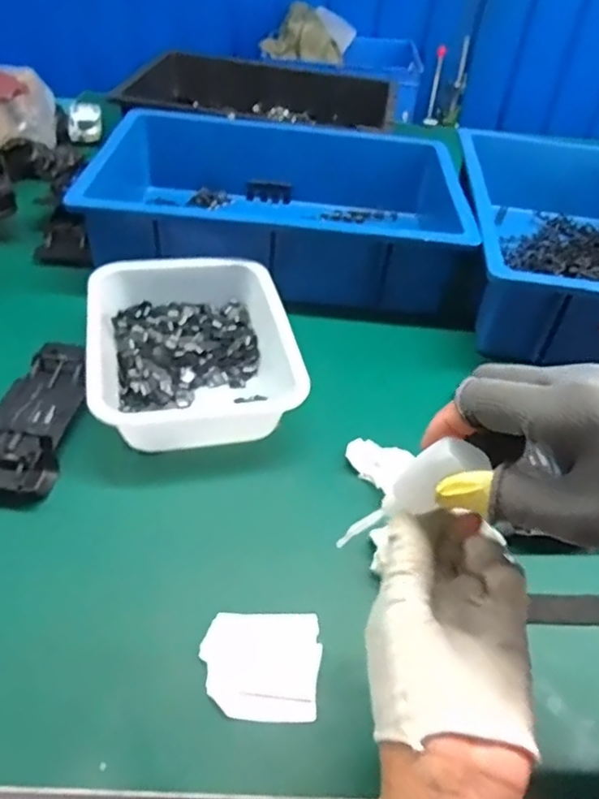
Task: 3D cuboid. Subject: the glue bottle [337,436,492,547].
[{"bbox_3d":[0.058,0.057,0.349,0.030,0.102,0.018,31,39,-14],"label":"glue bottle"}]

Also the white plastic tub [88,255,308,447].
[{"bbox_3d":[-0.108,-0.051,0.618,0.185,0.065,0.239,-5,42,-14],"label":"white plastic tub"}]

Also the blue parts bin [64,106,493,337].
[{"bbox_3d":[-0.019,-0.242,0.804,0.447,0.111,0.315,5,41,-3],"label":"blue parts bin"}]

